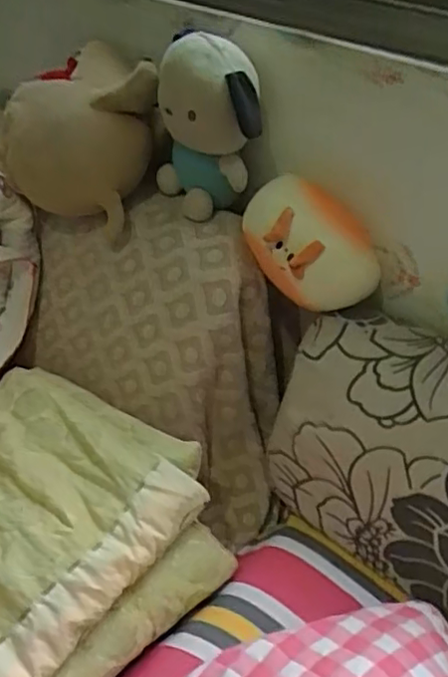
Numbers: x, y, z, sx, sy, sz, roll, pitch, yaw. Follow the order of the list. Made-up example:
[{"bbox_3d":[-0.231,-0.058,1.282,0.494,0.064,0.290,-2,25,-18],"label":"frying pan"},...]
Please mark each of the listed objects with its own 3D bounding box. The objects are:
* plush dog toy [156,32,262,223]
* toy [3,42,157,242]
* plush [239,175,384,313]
[{"bbox_3d":[-0.015,-0.288,0.850,0.172,0.231,0.120,22,38,20],"label":"plush dog toy"},{"bbox_3d":[-0.212,-0.291,0.903,0.207,0.196,0.207,-6,37,-16],"label":"toy"},{"bbox_3d":[0.111,-0.120,0.816,0.182,0.129,0.125,31,24,-10],"label":"plush"}]

